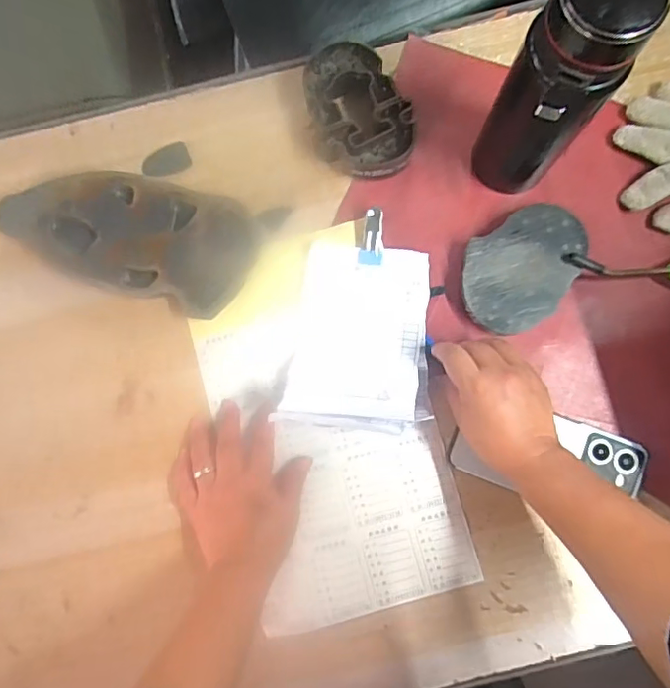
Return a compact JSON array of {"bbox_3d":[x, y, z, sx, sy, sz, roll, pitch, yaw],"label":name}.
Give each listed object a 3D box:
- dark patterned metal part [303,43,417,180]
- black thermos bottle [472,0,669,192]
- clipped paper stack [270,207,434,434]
[{"bbox_3d":[0.023,-0.221,0.533,0.096,0.043,0.131,-13,83,1],"label":"dark patterned metal part"},{"bbox_3d":[0.160,-0.184,0.426,0.067,0.242,0.073,0,83,2],"label":"black thermos bottle"},{"bbox_3d":[0.026,-0.018,0.515,0.123,0.034,0.197,6,71,4],"label":"clipped paper stack"}]

